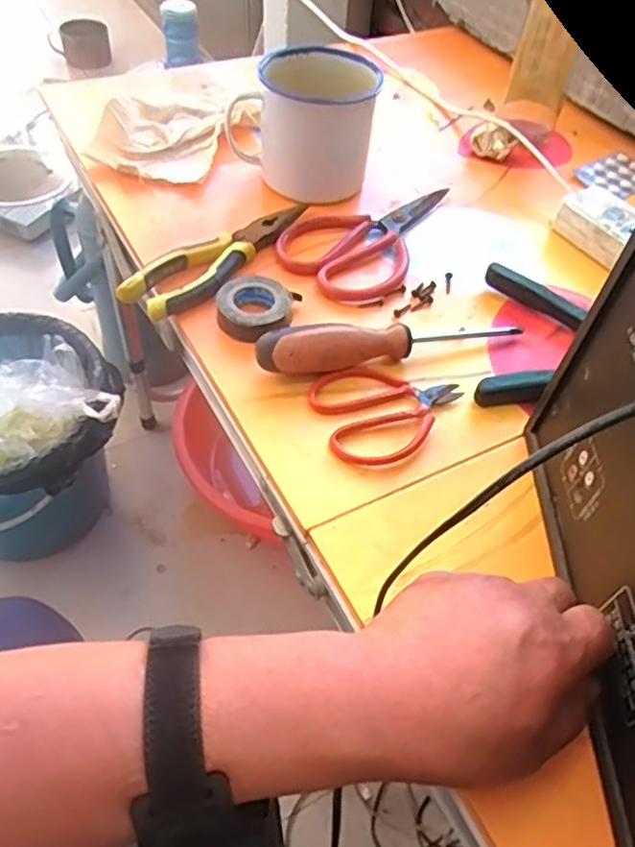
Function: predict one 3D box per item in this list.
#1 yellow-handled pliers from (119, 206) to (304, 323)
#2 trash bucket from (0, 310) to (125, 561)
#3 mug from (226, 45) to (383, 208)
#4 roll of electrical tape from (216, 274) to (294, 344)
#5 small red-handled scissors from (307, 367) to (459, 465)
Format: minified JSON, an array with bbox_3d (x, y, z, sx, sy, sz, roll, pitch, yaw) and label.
[{"bbox_3d":[-0.077,-0.134,0.518,0.047,0.017,0.169,32,55,20],"label":"yellow-handled pliers"},{"bbox_3d":[-0.414,0.025,0.900,0.288,0.253,0.270,2,51,-3],"label":"trash bucket"},{"bbox_3d":[-0.007,-0.267,0.581,0.107,0.100,0.081,31,55,19],"label":"mug"},{"bbox_3d":[-0.046,-0.085,0.485,0.053,0.020,0.052,2,51,-3],"label":"roll of electrical tape"},{"bbox_3d":[0.050,-0.011,0.443,0.100,0.010,0.077,-15,54,-17],"label":"small red-handled scissors"}]

